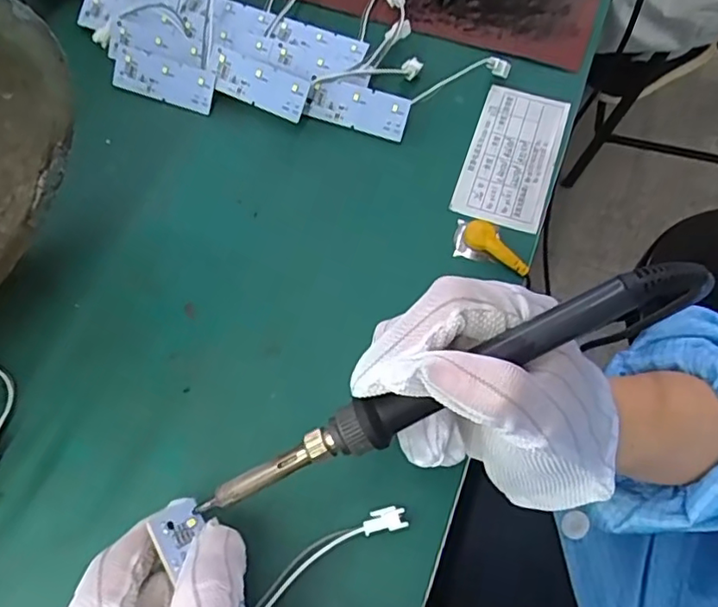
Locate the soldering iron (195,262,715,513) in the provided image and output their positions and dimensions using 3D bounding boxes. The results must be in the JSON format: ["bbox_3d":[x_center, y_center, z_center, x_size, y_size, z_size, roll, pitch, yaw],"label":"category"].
[{"bbox_3d":[0.030,0.032,0.220,0.202,0.014,0.018,-27,65,7],"label":"soldering iron"}]

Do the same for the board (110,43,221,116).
[{"bbox_3d":[-0.121,-0.140,0.371,0.068,0.005,0.026,19,106,6],"label":"board"}]

